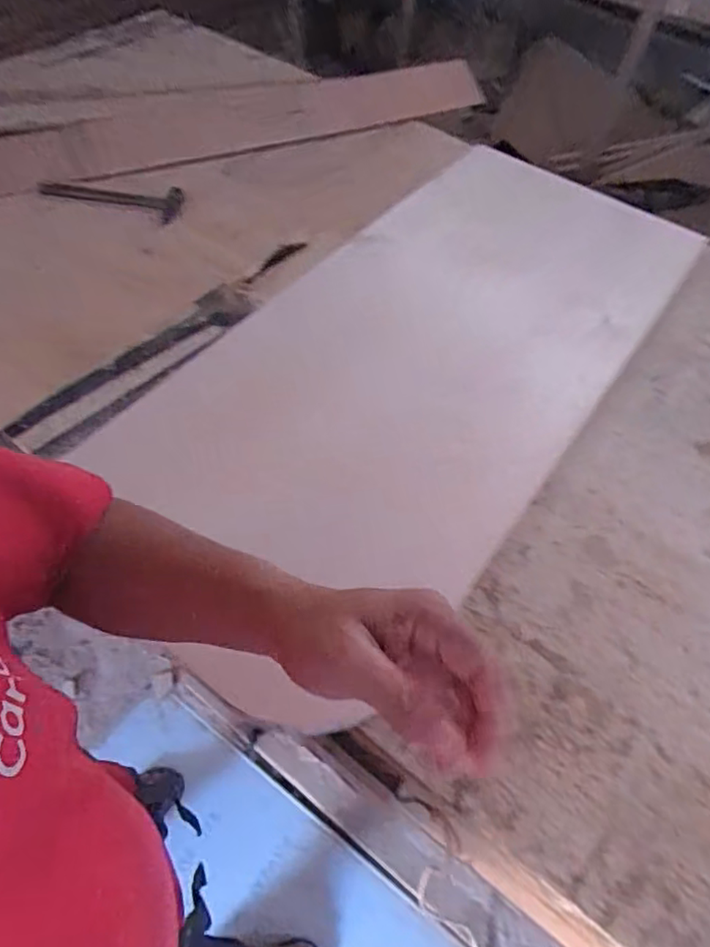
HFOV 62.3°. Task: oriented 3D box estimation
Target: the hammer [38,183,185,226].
[{"bbox_3d":[-0.471,-0.535,1.138,0.268,0.047,0.097,1,55,-16],"label":"hammer"}]

